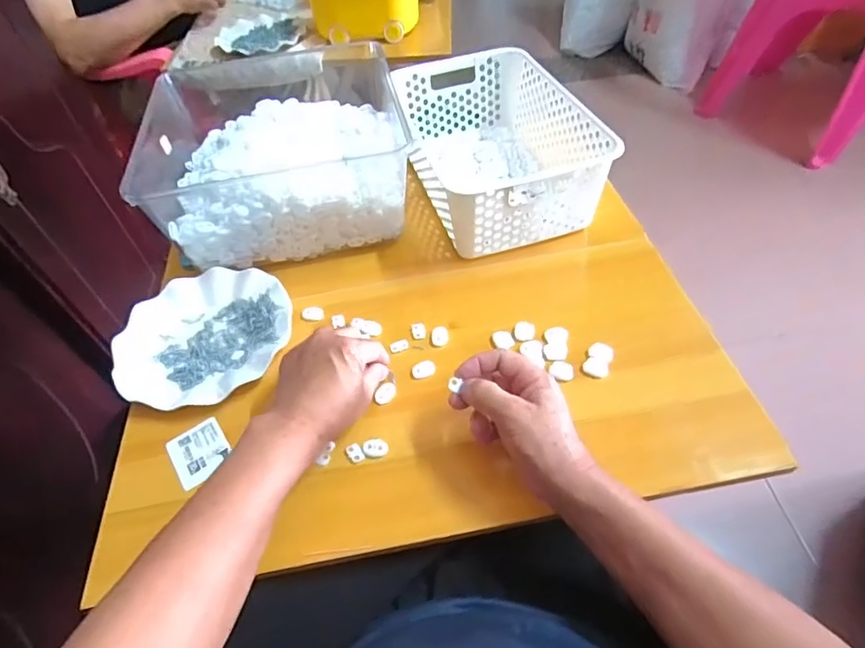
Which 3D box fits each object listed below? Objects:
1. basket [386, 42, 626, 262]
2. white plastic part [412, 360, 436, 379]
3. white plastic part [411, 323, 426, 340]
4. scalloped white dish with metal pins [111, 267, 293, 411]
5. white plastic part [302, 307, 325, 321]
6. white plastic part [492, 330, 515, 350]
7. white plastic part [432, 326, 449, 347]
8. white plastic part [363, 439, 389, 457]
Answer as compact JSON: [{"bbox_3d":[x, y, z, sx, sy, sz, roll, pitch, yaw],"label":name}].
[{"bbox_3d":[0.082,-0.234,0.669,0.190,0.114,0.300,-14,51,-7],"label":"basket"},{"bbox_3d":[-0.009,0.046,0.515,0.023,0.004,0.018,-11,50,-4],"label":"white plastic part"},{"bbox_3d":[-0.015,0.008,0.549,0.015,0.004,0.023,-5,50,0],"label":"white plastic part"},{"bbox_3d":[-0.245,0.013,0.551,0.176,0.024,0.183,-2,50,3],"label":"scalloped white dish with metal pins"},{"bbox_3d":[-0.136,-0.012,0.576,0.024,0.009,0.014,0,50,4],"label":"white plastic part"},{"bbox_3d":[0.075,0.017,0.535,0.021,0.007,0.023,-9,50,-2],"label":"white plastic part"},{"bbox_3d":[0.008,0.013,0.543,0.018,0.005,0.024,-4,50,1],"label":"white plastic part"},{"bbox_3d":[-0.052,0.113,0.462,0.022,0.004,0.016,9,52,12],"label":"white plastic part"}]

